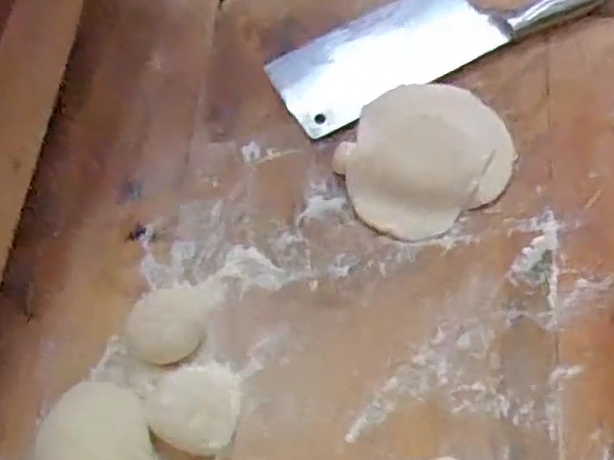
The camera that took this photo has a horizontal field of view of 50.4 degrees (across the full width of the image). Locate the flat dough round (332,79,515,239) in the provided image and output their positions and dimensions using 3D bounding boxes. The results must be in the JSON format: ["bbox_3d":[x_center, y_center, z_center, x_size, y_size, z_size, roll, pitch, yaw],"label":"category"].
[{"bbox_3d":[0.088,-0.057,0.491,0.127,0.015,0.110,-31,69,-10],"label":"flat dough round"}]

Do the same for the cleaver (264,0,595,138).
[{"bbox_3d":[0.117,-0.170,0.540,0.296,0.027,0.080,-25,68,-8],"label":"cleaver"}]

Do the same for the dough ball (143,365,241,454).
[{"bbox_3d":[-0.075,0.114,0.420,0.060,0.026,0.055,-1,67,3],"label":"dough ball"}]

